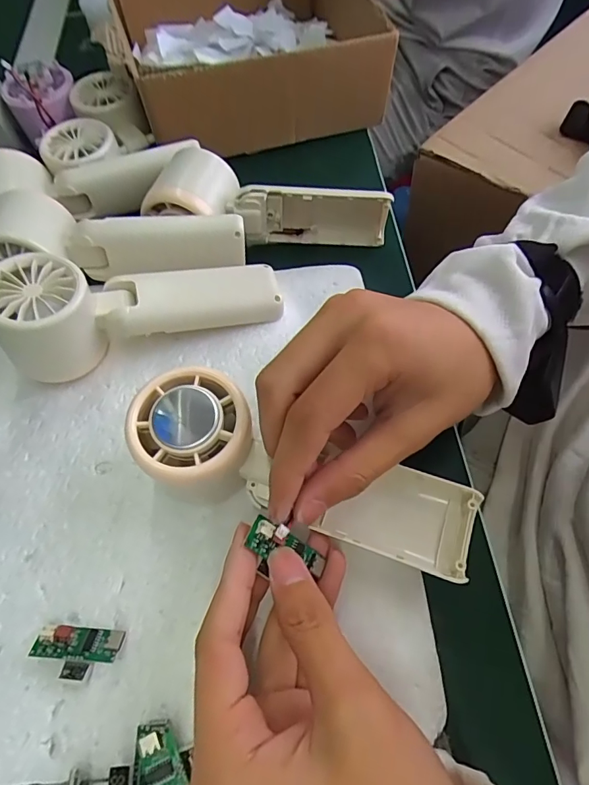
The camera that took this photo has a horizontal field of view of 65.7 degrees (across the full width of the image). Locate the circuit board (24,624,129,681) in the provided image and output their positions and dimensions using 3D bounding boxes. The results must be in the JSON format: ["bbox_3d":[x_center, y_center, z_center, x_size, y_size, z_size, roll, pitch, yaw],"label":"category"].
[{"bbox_3d":[-0.098,0.118,0.207,0.038,0.010,0.020,4,62,5],"label":"circuit board"}]

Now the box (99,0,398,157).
[{"bbox_3d":[-0.047,-0.307,0.400,0.205,0.076,0.198,-19,62,-8],"label":"box"}]

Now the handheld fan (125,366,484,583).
[{"bbox_3d":[0.003,0.036,0.212,0.162,0.027,0.051,23,64,-5],"label":"handheld fan"}]

